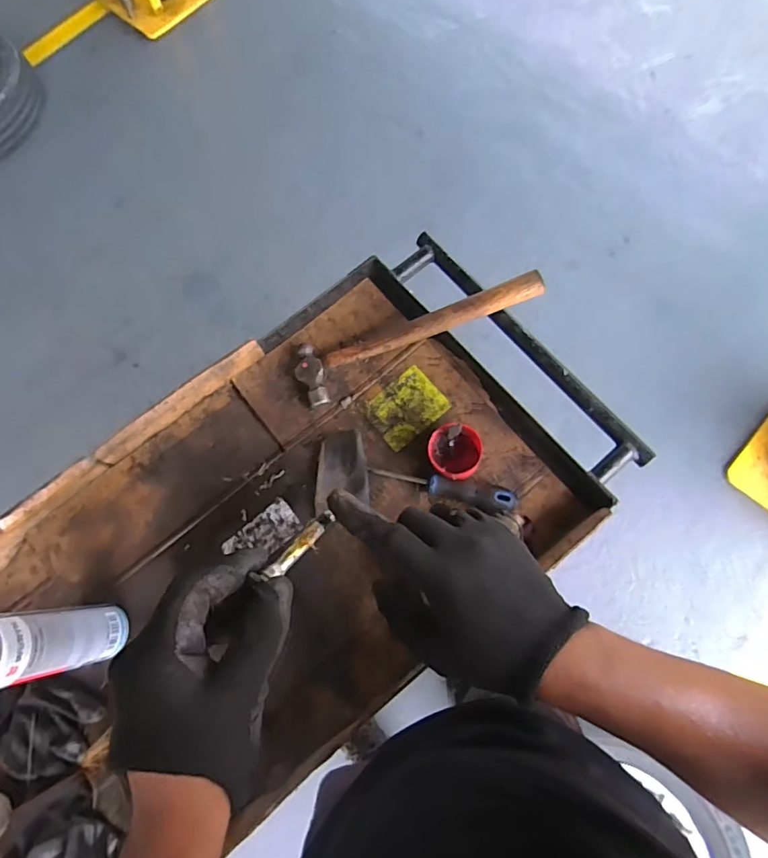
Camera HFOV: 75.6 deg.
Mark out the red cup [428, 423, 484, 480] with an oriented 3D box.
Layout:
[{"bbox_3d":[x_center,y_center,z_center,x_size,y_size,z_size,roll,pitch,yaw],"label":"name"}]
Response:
[{"bbox_3d":[0.090,0.031,0.625,0.068,0.061,0.064,0,74,2],"label":"red cup"}]

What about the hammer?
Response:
[{"bbox_3d":[0.044,-0.127,0.661,0.337,0.026,0.081,-21,74,9],"label":"hammer"}]

